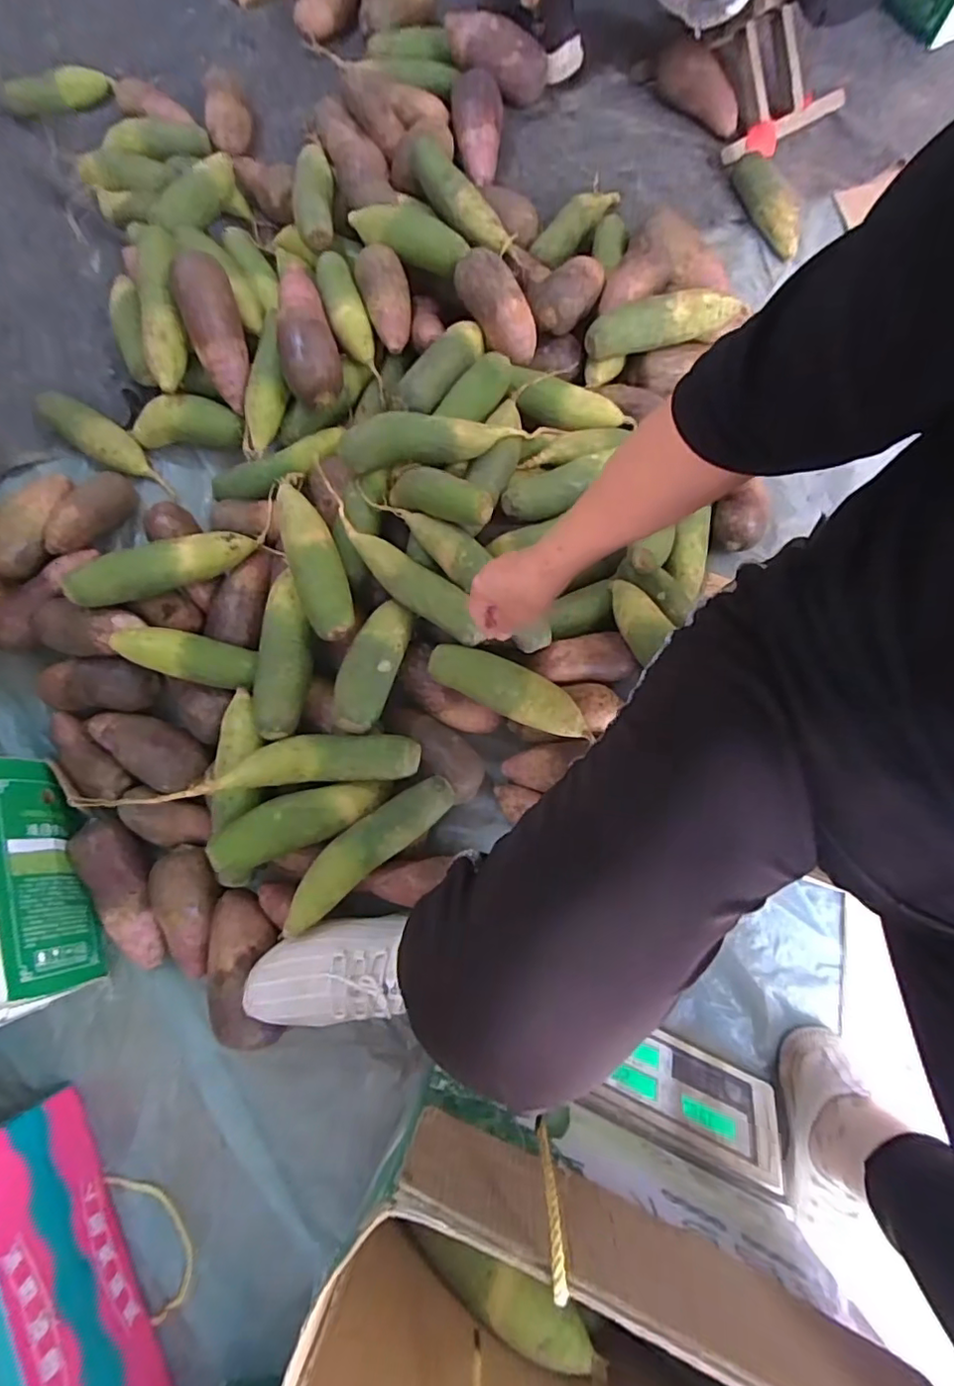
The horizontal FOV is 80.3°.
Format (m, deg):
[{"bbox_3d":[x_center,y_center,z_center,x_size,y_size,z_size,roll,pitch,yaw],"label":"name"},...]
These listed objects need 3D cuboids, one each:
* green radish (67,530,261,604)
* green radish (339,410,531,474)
[{"bbox_3d":[-0.381,-0.153,0.689,0.217,0.056,0.050,-23,78,-21],"label":"green radish"},{"bbox_3d":[-0.051,-0.297,0.680,0.222,0.068,0.051,-7,78,-1],"label":"green radish"}]

